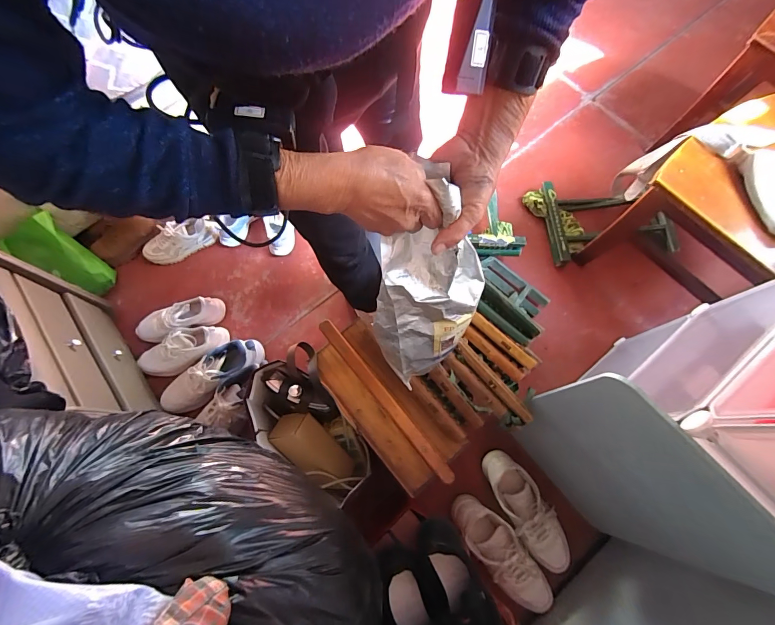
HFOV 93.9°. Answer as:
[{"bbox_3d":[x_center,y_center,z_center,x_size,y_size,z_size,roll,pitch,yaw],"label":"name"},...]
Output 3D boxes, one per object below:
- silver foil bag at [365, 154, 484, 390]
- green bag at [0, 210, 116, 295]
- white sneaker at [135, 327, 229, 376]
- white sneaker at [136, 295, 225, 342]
[{"bbox_3d":[0.055,-0.021,0.480,0.143,0.320,0.055,2,44,3],"label":"silver foil bag"},{"bbox_3d":[-0.959,-0.168,1.086,0.265,0.071,0.140,41,75,-28],"label":"green bag"},{"bbox_3d":[-0.607,0.116,1.079,0.245,0.091,0.116,-17,73,-4],"label":"white sneaker"},{"bbox_3d":[-0.641,0.017,1.116,0.252,0.089,0.106,-19,73,-4],"label":"white sneaker"}]

